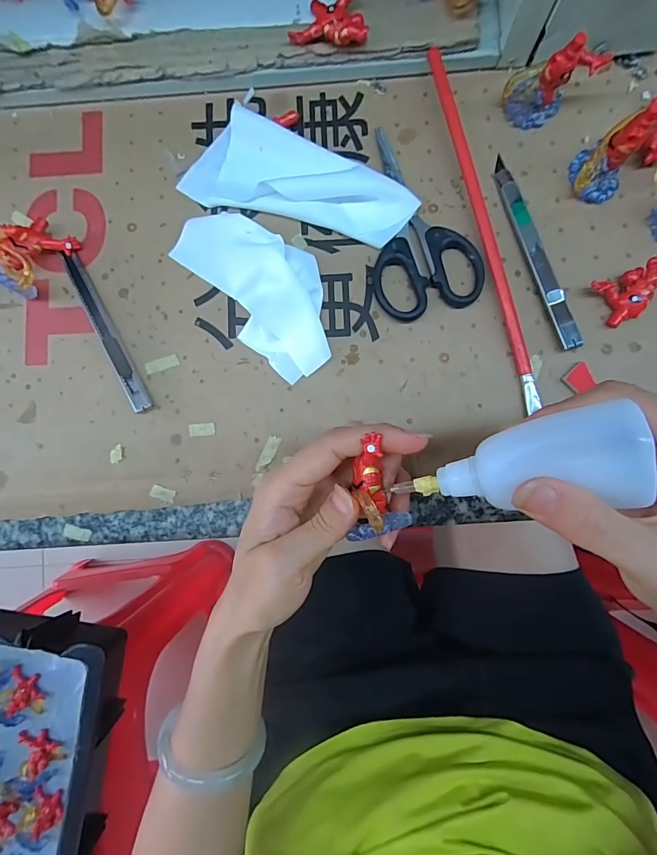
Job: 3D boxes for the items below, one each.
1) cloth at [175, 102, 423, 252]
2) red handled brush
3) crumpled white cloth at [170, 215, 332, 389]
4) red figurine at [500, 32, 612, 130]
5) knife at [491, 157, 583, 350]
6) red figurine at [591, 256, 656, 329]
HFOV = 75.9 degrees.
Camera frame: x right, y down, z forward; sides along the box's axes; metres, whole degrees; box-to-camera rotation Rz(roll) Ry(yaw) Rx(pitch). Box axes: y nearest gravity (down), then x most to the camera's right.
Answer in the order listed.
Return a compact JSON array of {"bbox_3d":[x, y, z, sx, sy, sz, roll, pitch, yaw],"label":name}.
[{"bbox_3d":[-0.018,-0.163,0.271,0.147,0.016,0.061,16,86,3],"label":"cloth"},{"bbox_3d":[0.097,-0.125,0.265,0.008,0.014,0.234,-14,85,0],"label":"red handled brush"},{"bbox_3d":[-0.040,-0.091,0.259,0.062,0.026,0.121,-38,86,-1],"label":"crumpled white cloth"},{"bbox_3d":[0.137,-0.211,0.256,0.050,0.048,0.026,15,86,3],"label":"red figurine"},{"bbox_3d":[0.131,-0.111,0.264,0.014,0.013,0.132,-17,85,0],"label":"knife"},{"bbox_3d":[0.184,-0.081,0.258,0.035,0.016,0.029,-21,85,0],"label":"red figurine"}]

